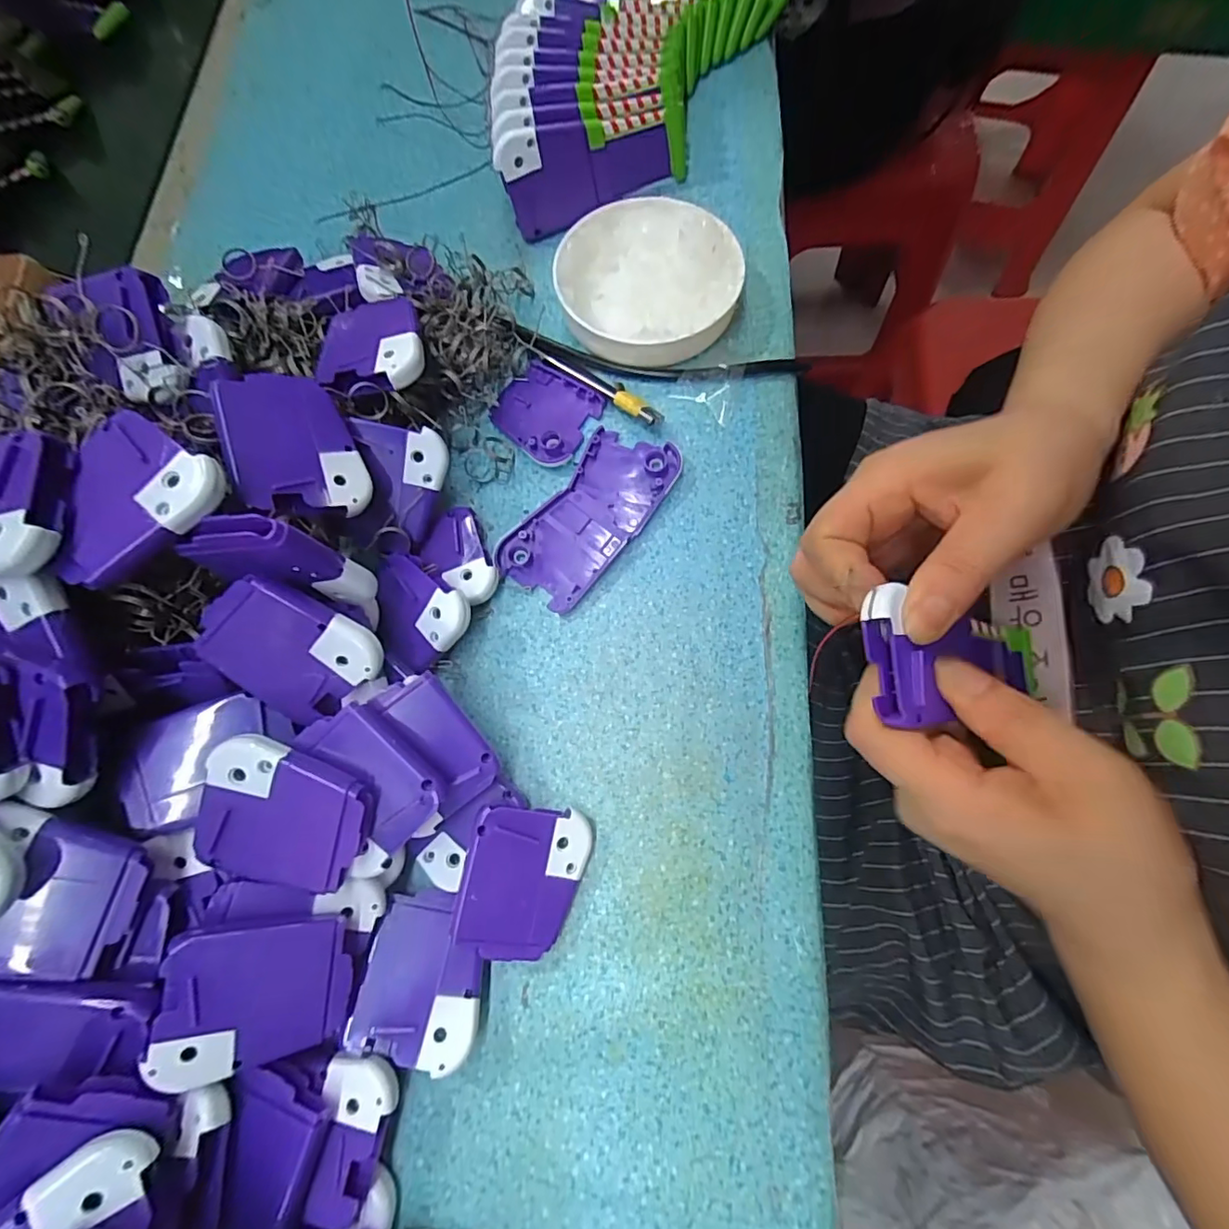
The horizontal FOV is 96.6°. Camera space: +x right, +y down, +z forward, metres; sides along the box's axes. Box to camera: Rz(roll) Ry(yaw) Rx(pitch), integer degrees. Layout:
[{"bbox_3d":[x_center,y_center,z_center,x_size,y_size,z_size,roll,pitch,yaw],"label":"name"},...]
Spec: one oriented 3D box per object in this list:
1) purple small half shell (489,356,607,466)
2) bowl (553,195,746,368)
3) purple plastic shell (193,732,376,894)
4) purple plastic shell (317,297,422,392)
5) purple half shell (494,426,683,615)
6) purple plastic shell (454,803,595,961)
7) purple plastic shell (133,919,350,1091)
[{"bbox_3d":[-0.041,-0.118,0.315,0.059,0.007,0.051,37,80,12],"label":"purple small half shell"},{"bbox_3d":[0.019,-0.193,0.322,0.103,0.031,0.103,-1,74,4],"label":"bowl"},{"bbox_3d":[-0.129,0.079,0.212,0.063,0.009,0.050,22,92,-5],"label":"purple plastic shell"},{"bbox_3d":[-0.122,-0.138,0.279,0.051,0.012,0.067,-18,62,5],"label":"purple plastic shell"},{"bbox_3d":[-0.013,-0.056,0.297,0.053,0.010,0.108,35,80,12],"label":"purple half shell"},{"bbox_3d":[-0.041,0.115,0.239,0.050,0.012,0.061,20,79,-19],"label":"purple plastic shell"},{"bbox_3d":[-0.132,0.142,0.203,0.060,0.009,0.051,11,81,-28],"label":"purple plastic shell"}]

